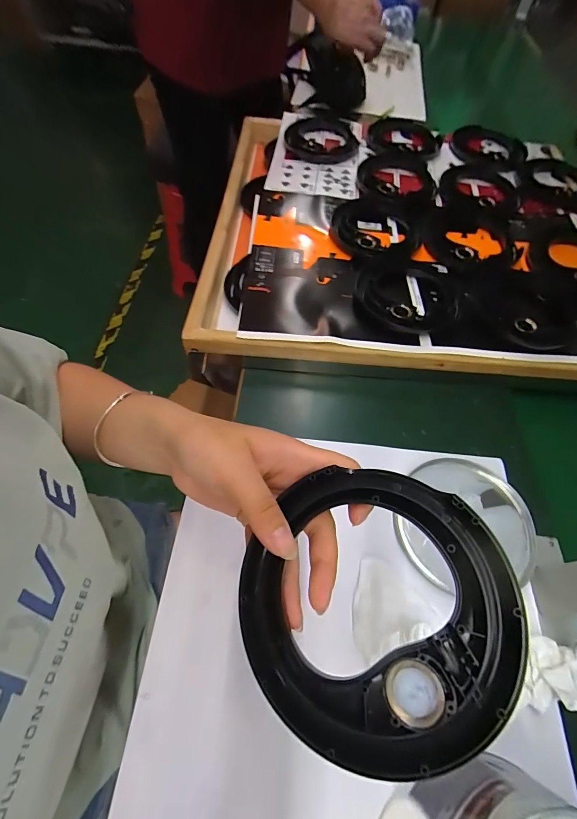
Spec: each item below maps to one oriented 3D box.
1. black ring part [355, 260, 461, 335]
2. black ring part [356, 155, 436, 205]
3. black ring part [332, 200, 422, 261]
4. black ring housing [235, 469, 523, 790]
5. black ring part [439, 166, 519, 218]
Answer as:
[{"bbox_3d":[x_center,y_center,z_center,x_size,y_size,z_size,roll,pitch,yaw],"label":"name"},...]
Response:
[{"bbox_3d":[0.150,-0.143,0.450,0.129,0.012,0.134,2,60,-3],"label":"black ring part"},{"bbox_3d":[0.184,-0.388,0.601,0.126,0.019,0.142,-9,61,-9],"label":"black ring part"},{"bbox_3d":[0.128,-0.263,0.519,0.125,0.020,0.140,7,60,0],"label":"black ring part"},{"bbox_3d":[0.039,0.097,0.180,0.130,0.013,0.129,-7,69,18],"label":"black ring housing"},{"bbox_3d":[0.315,-0.357,0.584,0.127,0.018,0.124,2,60,-3],"label":"black ring part"}]

